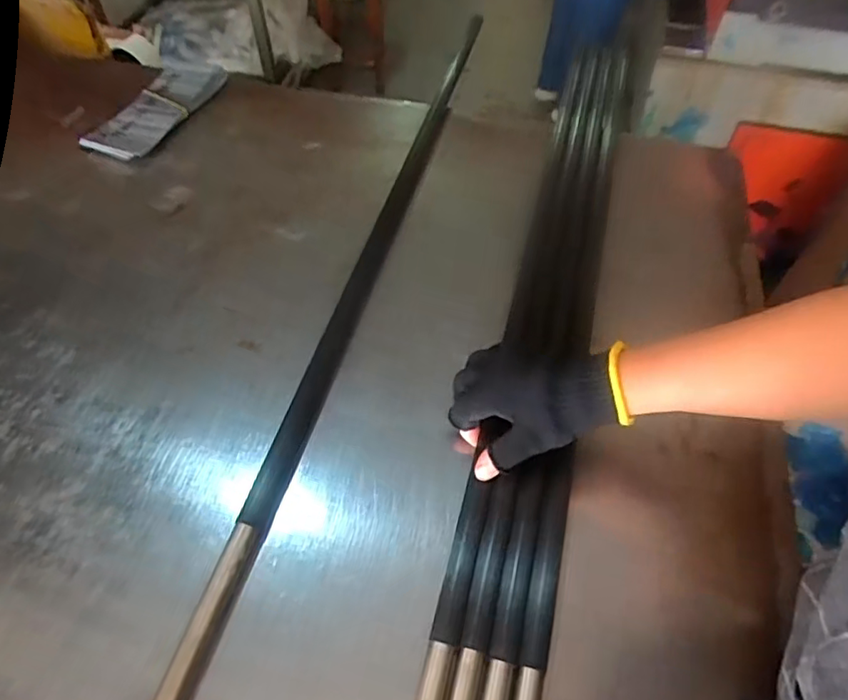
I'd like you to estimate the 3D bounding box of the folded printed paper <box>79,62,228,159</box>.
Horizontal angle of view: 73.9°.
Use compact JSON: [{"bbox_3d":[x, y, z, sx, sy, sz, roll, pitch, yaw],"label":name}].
[{"bbox_3d":[-0.354,-0.330,0.764,0.099,0.023,0.222,20,58,12],"label":"folded printed paper"}]

